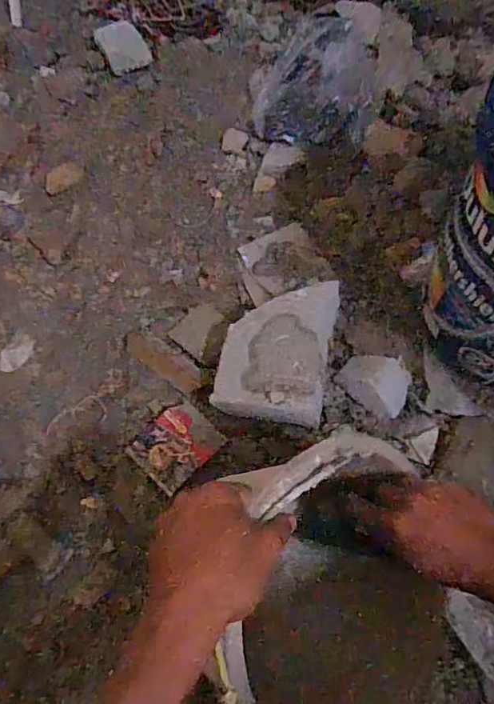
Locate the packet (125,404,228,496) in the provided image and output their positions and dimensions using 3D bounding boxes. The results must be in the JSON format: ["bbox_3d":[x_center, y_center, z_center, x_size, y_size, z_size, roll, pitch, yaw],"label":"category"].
[{"bbox_3d":[-0.095,0.125,0.706,0.090,0.006,0.103,41,70,19],"label":"packet"}]

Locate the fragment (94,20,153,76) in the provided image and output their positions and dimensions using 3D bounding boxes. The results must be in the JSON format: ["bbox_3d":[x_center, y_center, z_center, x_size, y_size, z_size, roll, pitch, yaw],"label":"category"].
[{"bbox_3d":[-0.238,-0.587,1.005,0.076,0.017,0.123,-25,65,-11],"label":"fragment"}]

